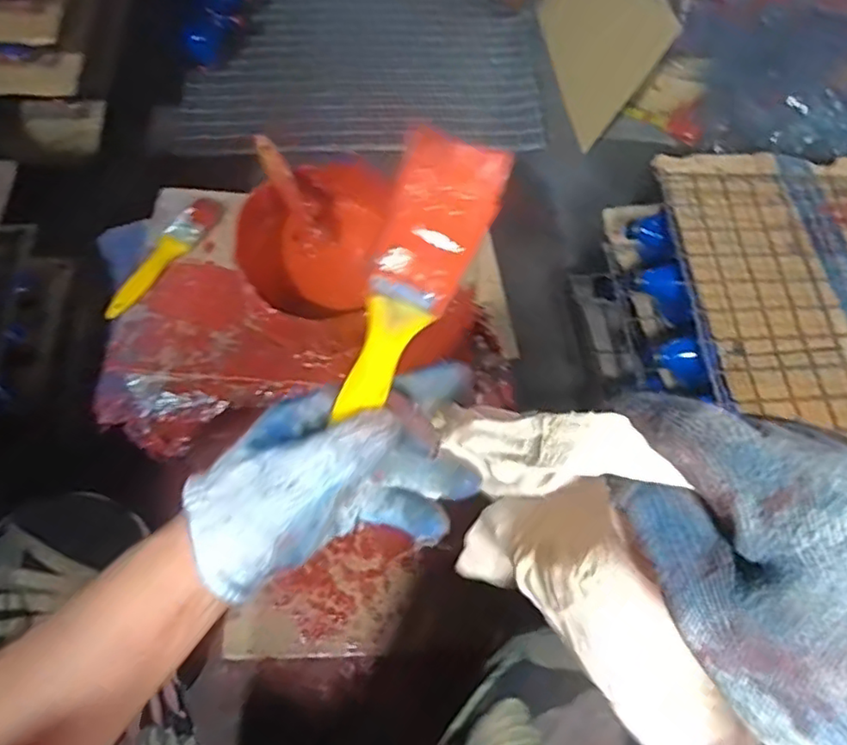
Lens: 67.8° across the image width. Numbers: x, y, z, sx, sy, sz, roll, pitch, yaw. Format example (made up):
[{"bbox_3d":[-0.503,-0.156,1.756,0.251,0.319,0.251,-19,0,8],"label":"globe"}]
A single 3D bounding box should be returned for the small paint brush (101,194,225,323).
[{"bbox_3d":[-0.298,-0.134,0.713,0.038,0.014,0.180,33,66,13],"label":"small paint brush"}]

